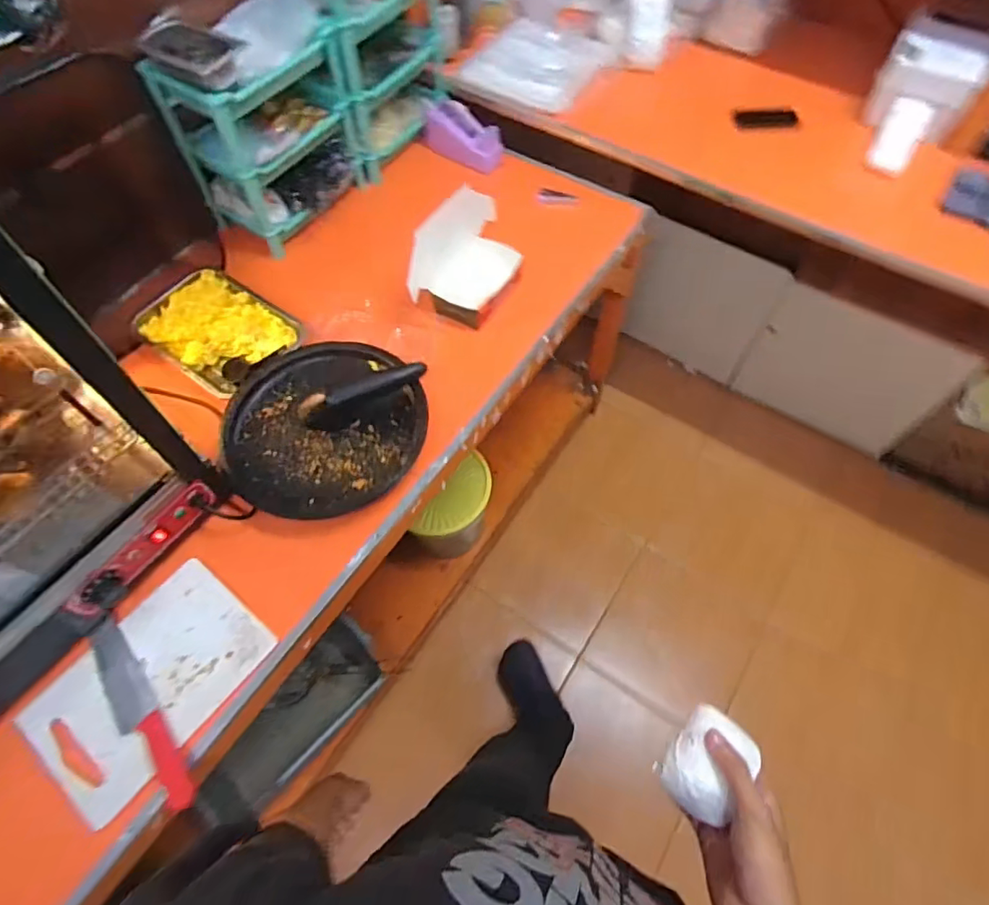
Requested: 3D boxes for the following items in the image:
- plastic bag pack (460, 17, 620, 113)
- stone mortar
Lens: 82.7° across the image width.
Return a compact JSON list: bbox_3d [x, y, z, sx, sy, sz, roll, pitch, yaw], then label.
[{"bbox_3d":[0.121,-0.946,1.351,0.297,0.050,0.302,28,72,12],"label":"plastic bag pack"},{"bbox_3d":[-0.294,-0.058,0.985,0.337,0.064,0.366,0,61,1],"label":"stone mortar"}]

